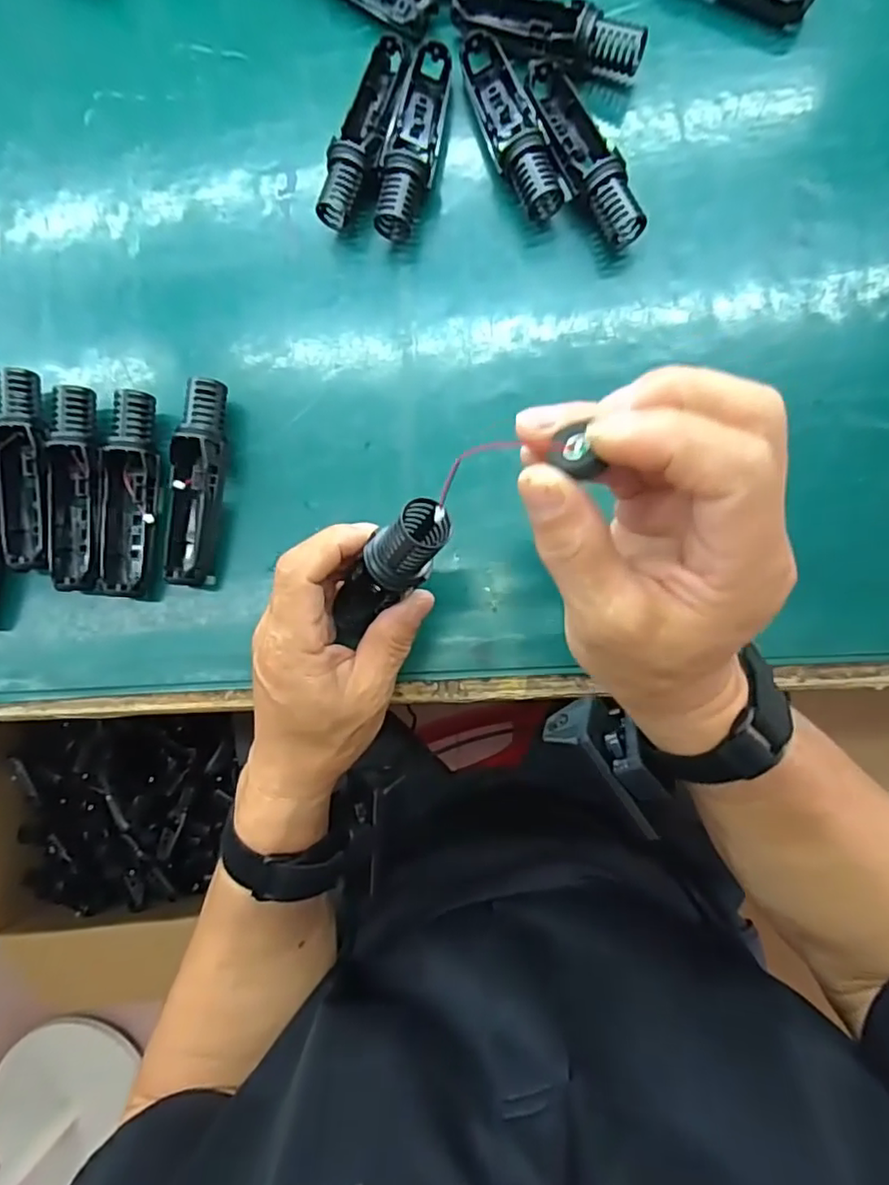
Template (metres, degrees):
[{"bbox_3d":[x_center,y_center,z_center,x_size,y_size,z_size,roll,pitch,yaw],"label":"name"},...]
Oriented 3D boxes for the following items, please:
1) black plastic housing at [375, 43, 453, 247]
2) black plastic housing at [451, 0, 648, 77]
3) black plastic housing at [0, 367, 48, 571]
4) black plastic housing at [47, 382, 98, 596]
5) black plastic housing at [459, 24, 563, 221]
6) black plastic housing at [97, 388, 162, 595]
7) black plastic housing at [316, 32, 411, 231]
[{"bbox_3d":[-0.019,-0.278,0.381,0.029,0.033,0.124,9,85,6],"label":"black plastic housing"},{"bbox_3d":[0.061,-0.345,0.379,0.122,0.030,0.035,25,87,7],"label":"black plastic housing"},{"bbox_3d":[-0.257,-0.075,0.380,0.031,0.028,0.121,-4,84,4],"label":"black plastic housing"},{"bbox_3d":[-0.227,-0.064,0.379,0.030,0.029,0.123,1,84,5],"label":"black plastic housing"},{"bbox_3d":[0.041,-0.283,0.376,0.029,0.032,0.120,-18,83,3],"label":"black plastic housing"},{"bbox_3d":[-0.190,-0.058,0.371,0.035,0.031,0.120,4,84,5],"label":"black plastic housing"},{"bbox_3d":[-0.048,-0.287,0.383,0.029,0.030,0.124,16,86,6],"label":"black plastic housing"}]

